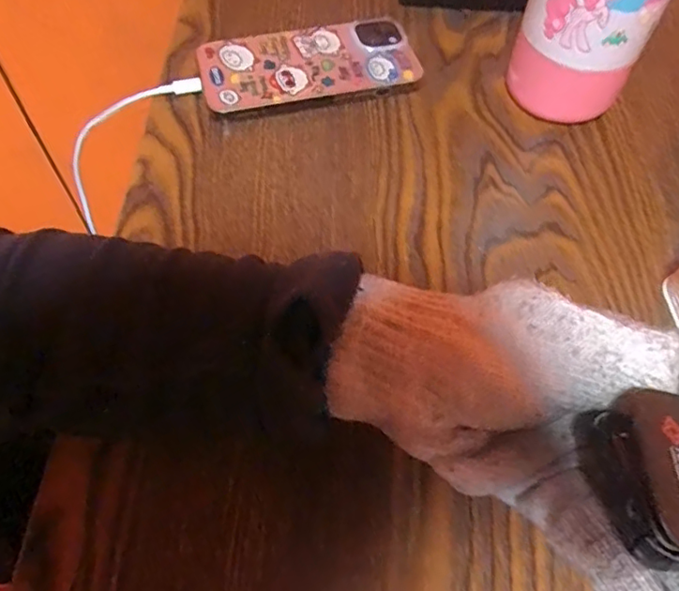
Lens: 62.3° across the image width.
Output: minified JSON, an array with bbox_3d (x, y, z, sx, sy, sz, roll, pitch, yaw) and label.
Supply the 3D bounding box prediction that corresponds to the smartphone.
[{"bbox_3d":[-0.020,-0.154,0.376,0.140,0.014,0.063,-12,60,-10],"label":"smartphone"}]

